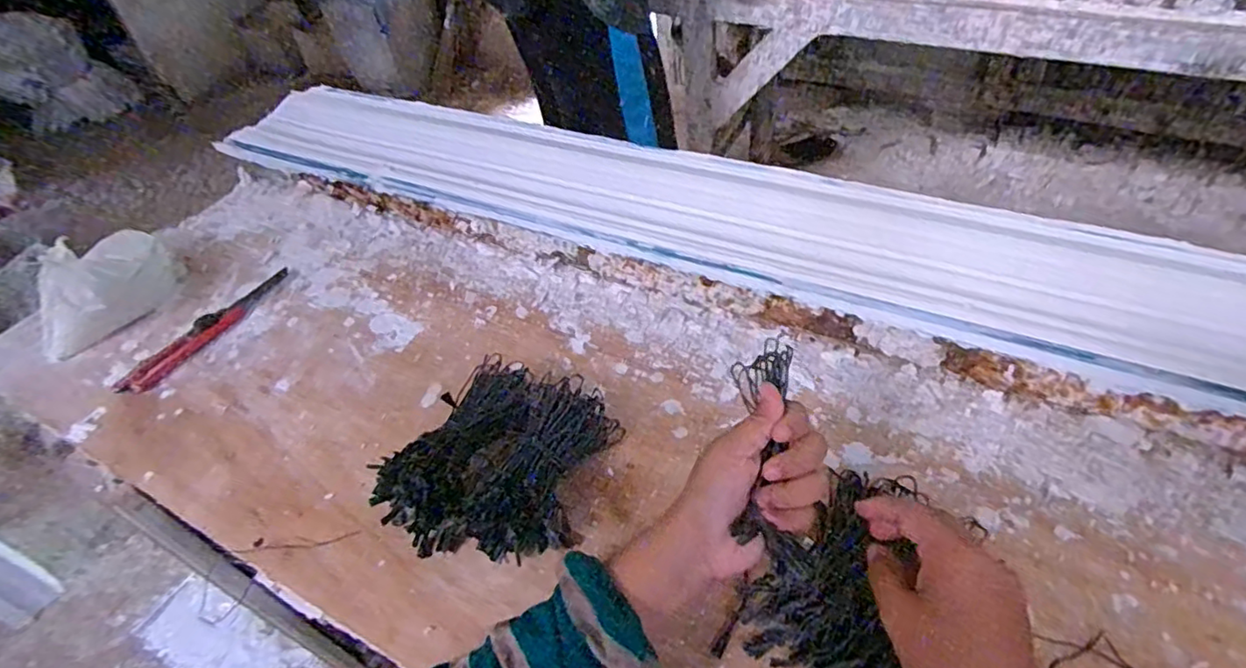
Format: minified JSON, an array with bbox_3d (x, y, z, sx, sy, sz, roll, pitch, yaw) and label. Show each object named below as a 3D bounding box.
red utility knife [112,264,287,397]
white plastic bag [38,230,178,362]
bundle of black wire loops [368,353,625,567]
[{"bbox_3d":[-0.444,-0.009,0.652,0.042,0.012,0.199,18,51,22],"label":"red utility knife"},{"bbox_3d":[-0.568,-0.055,0.653,0.066,0.088,0.157,16,51,21],"label":"white plastic bag"},{"bbox_3d":[-0.098,0.098,0.482,0.149,0.041,0.151,11,49,17],"label":"bundle of black wire loops"}]

